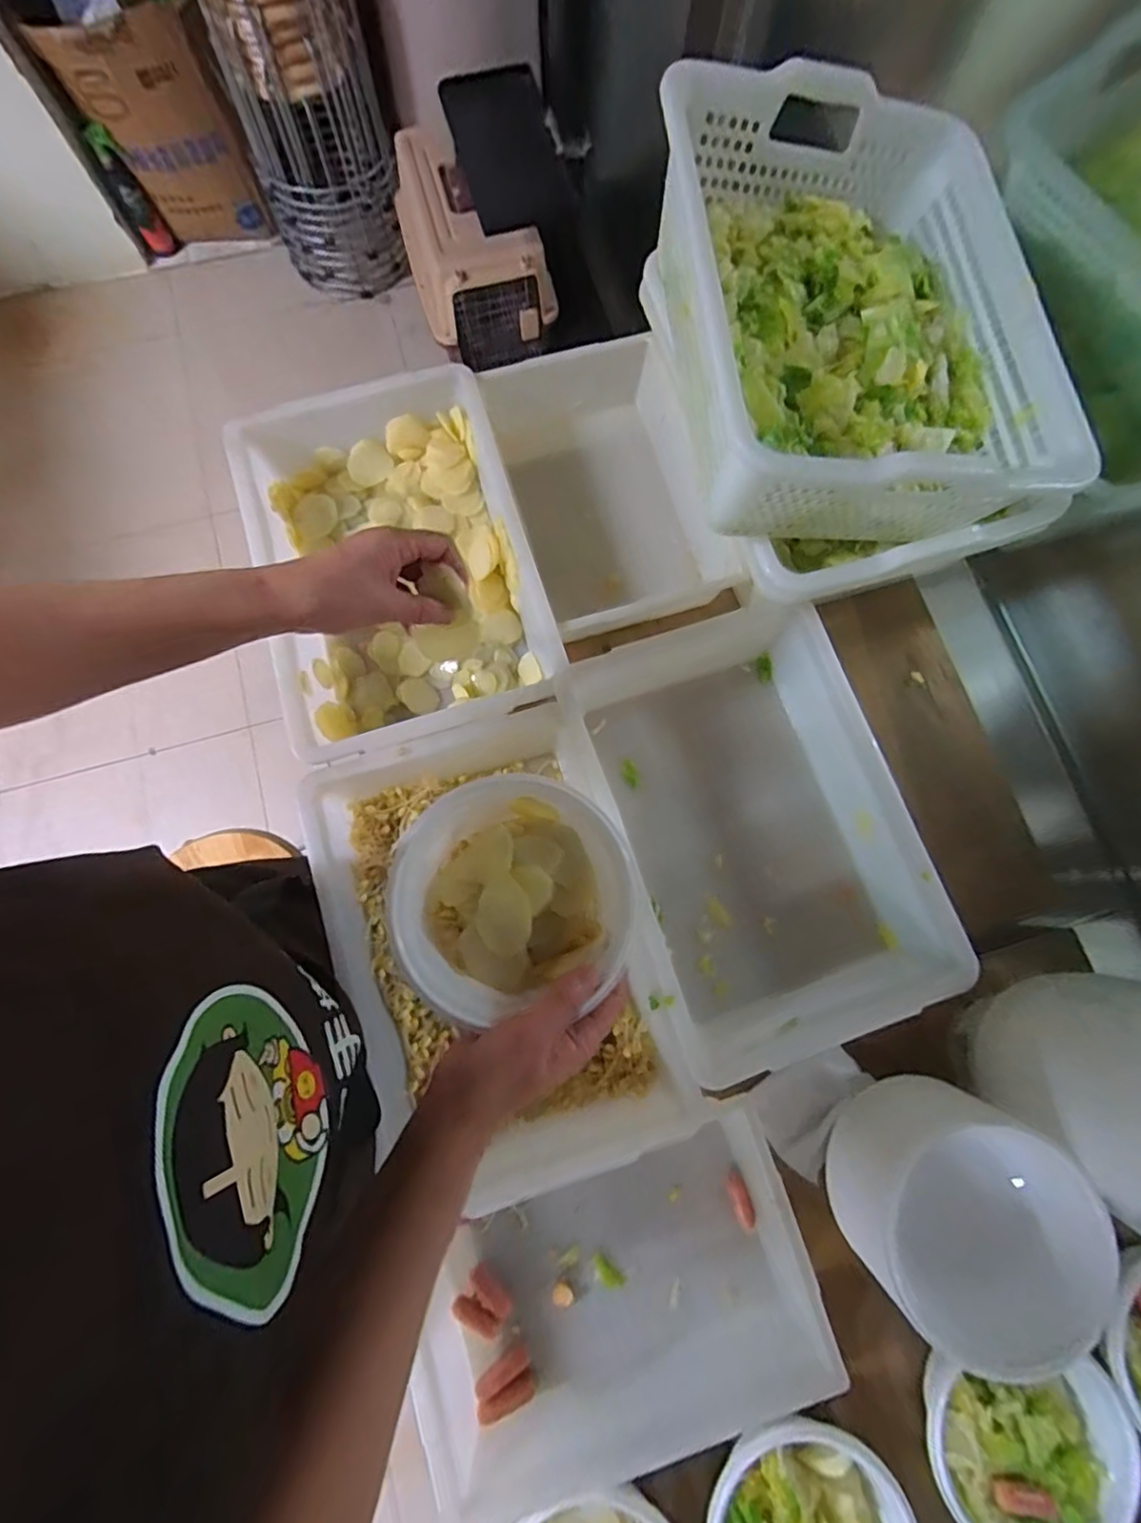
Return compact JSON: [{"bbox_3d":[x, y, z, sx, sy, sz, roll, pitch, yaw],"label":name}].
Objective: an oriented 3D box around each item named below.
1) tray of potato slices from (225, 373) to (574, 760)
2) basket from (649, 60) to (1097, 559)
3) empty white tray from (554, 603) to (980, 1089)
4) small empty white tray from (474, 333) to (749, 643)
[{"bbox_3d":[-0.181,-0.203,0.635,0.274,0.080,0.381,-18,79,-5],"label":"tray of potato slices"},{"bbox_3d":[0.251,-0.420,0.555,0.319,0.150,0.469,-1,78,-1],"label":"basket"},{"bbox_3d":[0.176,0.063,0.592,0.272,0.088,0.403,-17,79,-5],"label":"empty white tray"},{"bbox_3d":[0.035,-0.311,0.686,0.201,0.105,0.348,-17,79,-5],"label":"small empty white tray"}]

